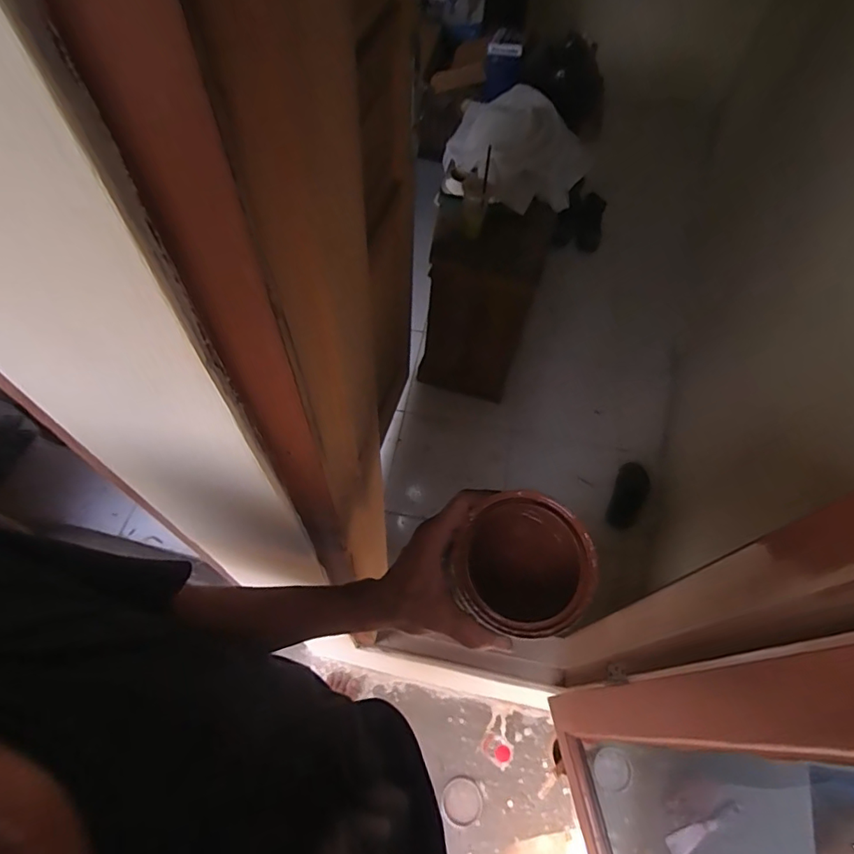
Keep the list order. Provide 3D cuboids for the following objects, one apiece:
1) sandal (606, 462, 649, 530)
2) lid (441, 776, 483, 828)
[{"bbox_3d":[0.706,0.236,1.744,0.107,0.040,0.267,24,60,11],"label":"sandal"},{"bbox_3d":[0.081,0.891,1.196,0.095,0.014,0.092,2,58,-3],"label":"lid"}]

